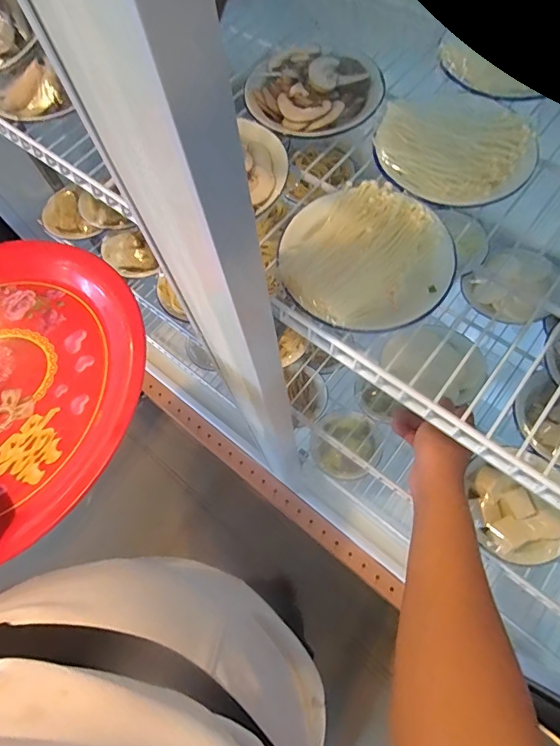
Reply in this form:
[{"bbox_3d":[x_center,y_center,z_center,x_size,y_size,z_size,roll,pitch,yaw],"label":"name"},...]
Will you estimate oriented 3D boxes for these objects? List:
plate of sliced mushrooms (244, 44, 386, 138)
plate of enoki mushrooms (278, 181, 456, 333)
[{"bbox_3d":[0.034,-0.283,0.435,0.130,0.029,0.101,-8,67,3],"label":"plate of sliced mushrooms"},{"bbox_3d":[0.067,-0.094,0.345,0.128,0.023,0.131,0,63,1],"label":"plate of enoki mushrooms"}]

